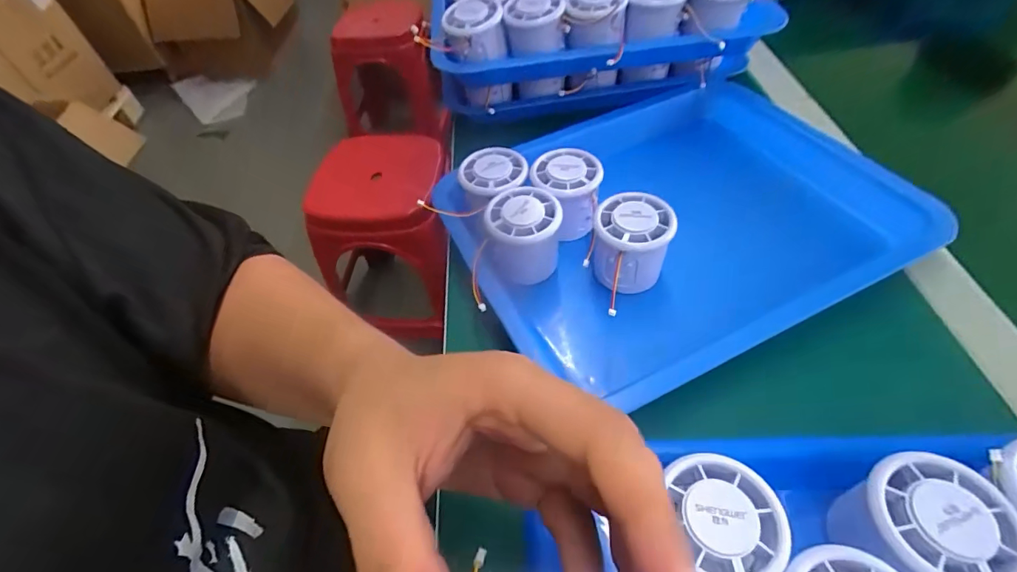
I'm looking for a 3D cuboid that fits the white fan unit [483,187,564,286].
[{"bbox_3d":[0.012,-0.037,0.355,0.057,0.056,0.062,8,53,11],"label":"white fan unit"}]

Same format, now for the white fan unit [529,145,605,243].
[{"bbox_3d":[0.047,-0.074,0.378,0.055,0.056,0.049,29,59,24],"label":"white fan unit"}]

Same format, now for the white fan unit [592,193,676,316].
[{"bbox_3d":[0.090,-0.030,0.340,0.058,0.058,0.056,-23,54,-13],"label":"white fan unit"}]

